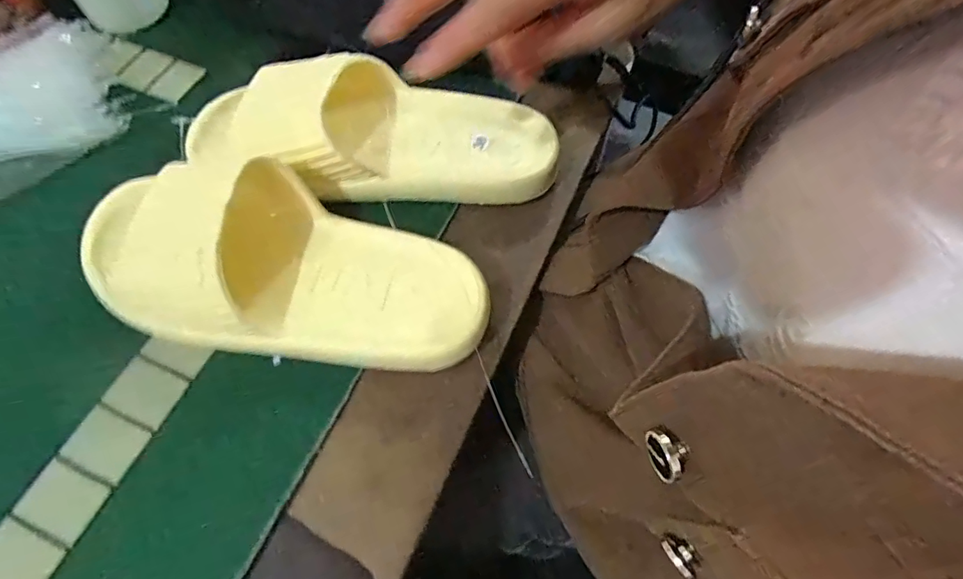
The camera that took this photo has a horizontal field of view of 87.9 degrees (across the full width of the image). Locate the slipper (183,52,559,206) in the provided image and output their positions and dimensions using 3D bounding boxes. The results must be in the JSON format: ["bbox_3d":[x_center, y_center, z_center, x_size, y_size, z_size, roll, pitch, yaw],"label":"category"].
[{"bbox_3d":[-0.071,-0.103,0.340,0.237,0.053,0.100,8,66,0],"label":"slipper"}]

